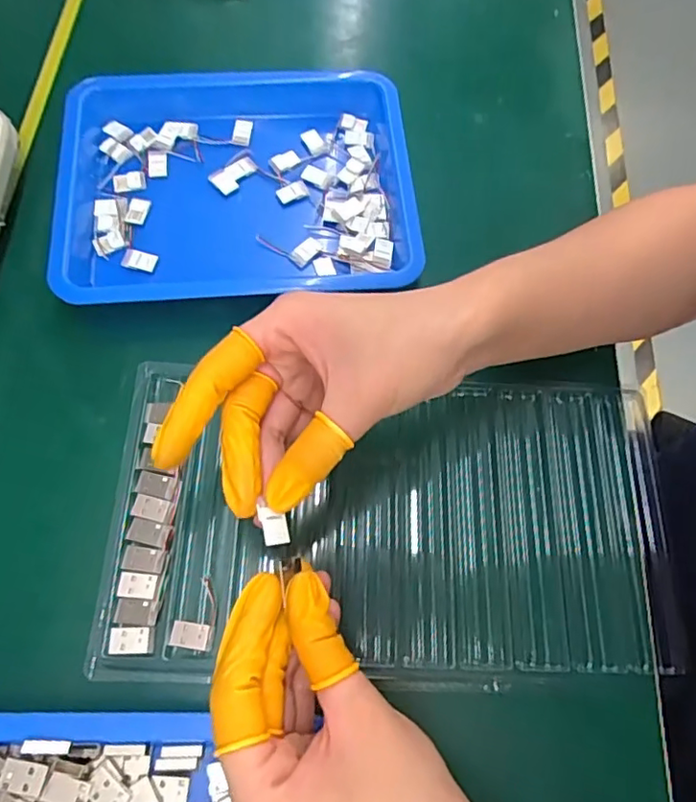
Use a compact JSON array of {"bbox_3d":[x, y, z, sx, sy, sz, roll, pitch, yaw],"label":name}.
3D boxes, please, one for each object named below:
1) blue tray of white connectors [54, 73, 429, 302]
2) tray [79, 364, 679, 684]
[{"bbox_3d":[-0.072,-0.135,0.368,0.222,0.027,0.165,-3,68,-4],"label":"blue tray of white connectors"},{"bbox_3d":[0.025,0.062,0.307,0.292,0.012,0.158,3,68,-2],"label":"tray"}]

